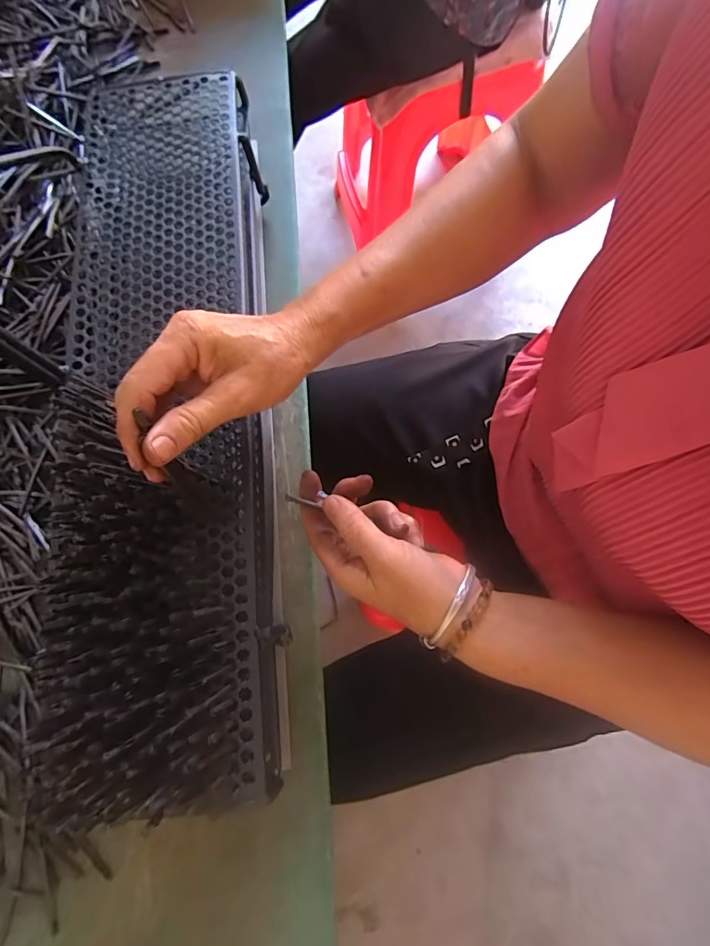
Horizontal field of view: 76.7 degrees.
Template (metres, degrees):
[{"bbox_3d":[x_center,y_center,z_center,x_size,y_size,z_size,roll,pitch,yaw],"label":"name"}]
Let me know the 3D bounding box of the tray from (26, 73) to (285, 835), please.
[{"bbox_3d":[-0.149,-0.077,0.350,0.145,0.060,0.587,-4,72,-11],"label":"tray"}]

